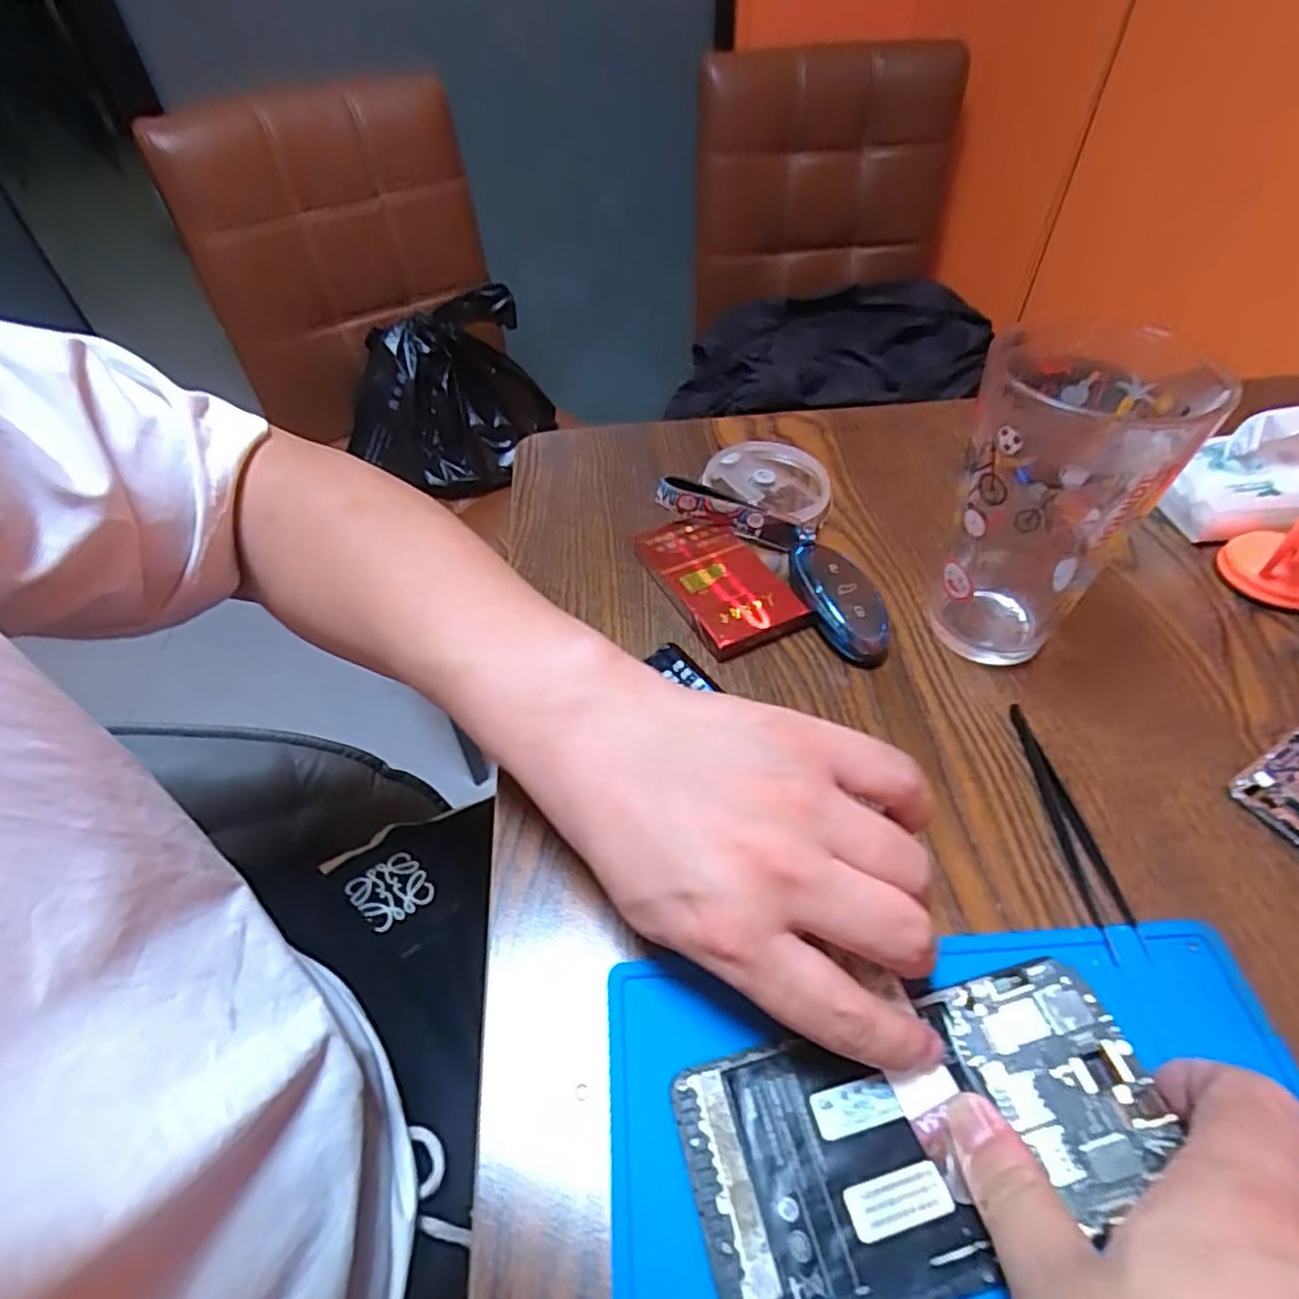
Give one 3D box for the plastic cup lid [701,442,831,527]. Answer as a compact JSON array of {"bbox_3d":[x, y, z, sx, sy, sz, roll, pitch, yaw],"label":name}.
[{"bbox_3d":[0.081,-0.108,0.446,0.075,0.017,0.082,-1,48,1],"label":"plastic cup lid"}]

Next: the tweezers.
[{"bbox_3d":[0.180,0.072,0.291,0.017,0.004,0.114,0,48,2],"label":"tweezers"}]

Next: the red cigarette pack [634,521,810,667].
[{"bbox_3d":[0.038,-0.040,0.389,0.059,0.015,0.099,-23,51,-18],"label":"red cigarette pack"}]

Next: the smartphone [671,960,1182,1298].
[{"bbox_3d":[0.084,0.152,0.216,0.143,0.008,0.071,-17,50,-7],"label":"smartphone"}]

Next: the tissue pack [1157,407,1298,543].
[{"bbox_3d":[0.400,-0.103,0.404,0.175,0.064,0.063,-3,48,-1],"label":"tissue pack"}]

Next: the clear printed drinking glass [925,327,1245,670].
[{"bbox_3d":[0.181,-0.061,0.324,0.086,0.134,0.092,33,57,27],"label":"clear printed drinking glass"}]

